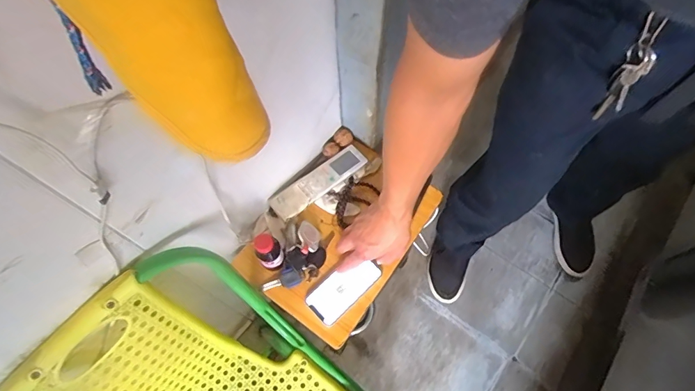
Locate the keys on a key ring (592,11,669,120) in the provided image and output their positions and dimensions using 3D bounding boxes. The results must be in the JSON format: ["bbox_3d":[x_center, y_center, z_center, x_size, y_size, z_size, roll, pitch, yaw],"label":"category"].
[{"bbox_3d":[0.337,-0.148,0.496,0.034,0.121,0.036,36,70,18],"label":"keys on a key ring"}]

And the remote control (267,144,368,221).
[{"bbox_3d":[-0.052,-0.027,0.755,0.191,0.029,0.047,-39,68,-15],"label":"remote control"}]

